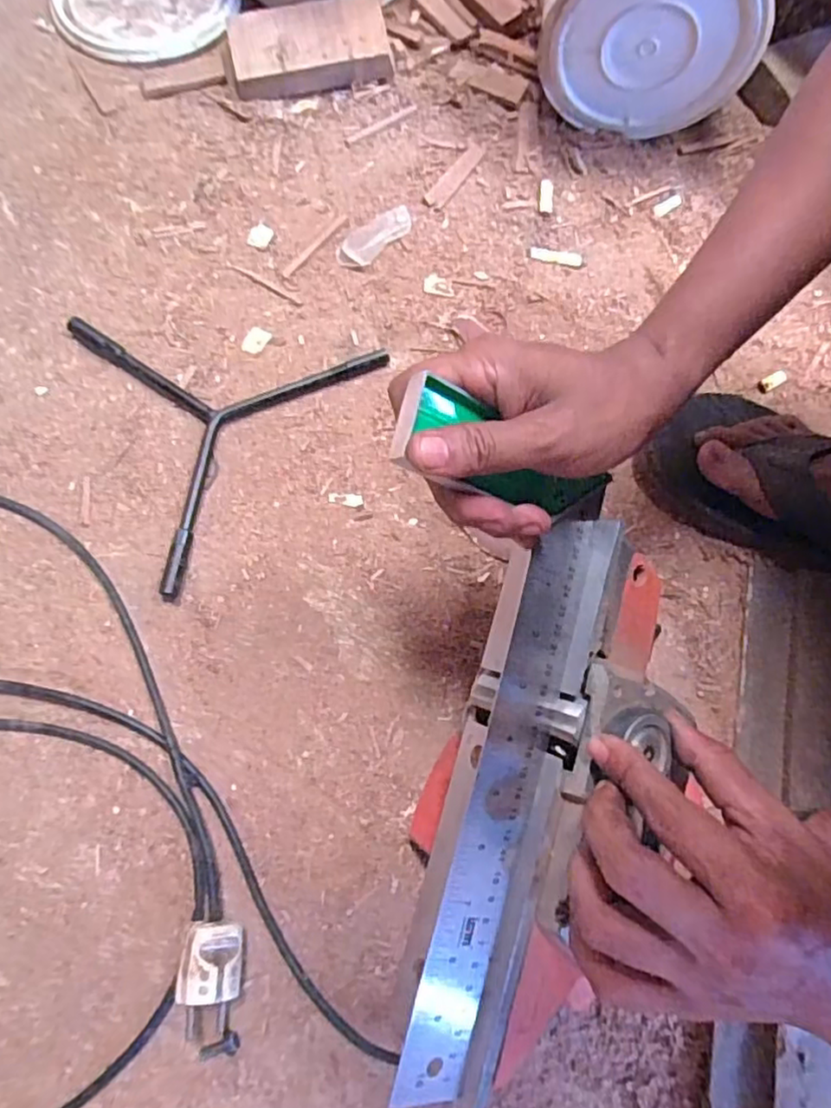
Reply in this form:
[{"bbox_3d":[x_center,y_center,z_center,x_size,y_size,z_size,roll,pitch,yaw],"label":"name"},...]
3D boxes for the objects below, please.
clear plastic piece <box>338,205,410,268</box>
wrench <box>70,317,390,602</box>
[{"bbox_3d":[-0.035,-0.273,0.559,0.032,0.005,0.080,43,76,11],"label":"clear plastic piece"},{"bbox_3d":[-0.183,-0.122,0.500,0.215,0.018,0.244,35,75,9],"label":"wrench"}]

